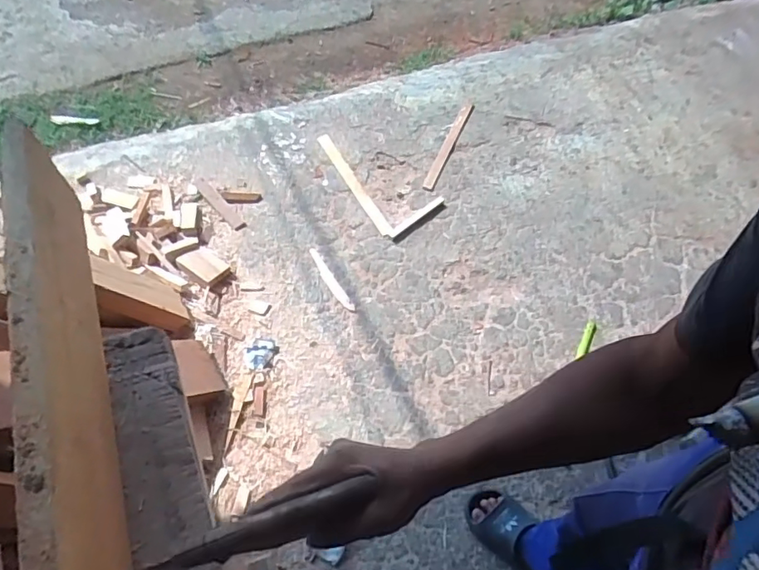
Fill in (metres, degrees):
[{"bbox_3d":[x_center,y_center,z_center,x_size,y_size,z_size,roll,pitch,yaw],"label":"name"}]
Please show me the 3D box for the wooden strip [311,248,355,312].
[{"bbox_3d":[-0.143,-0.018,1.575,0.036,0.017,0.229,-26,63,-19],"label":"wooden strip"}]

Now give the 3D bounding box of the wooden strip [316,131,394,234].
[{"bbox_3d":[-0.084,-0.338,1.765,0.039,0.027,0.454,-25,63,-19],"label":"wooden strip"}]

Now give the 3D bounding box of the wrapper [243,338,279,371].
[{"bbox_3d":[-0.315,0.184,1.423,0.076,0.018,0.091,18,58,7],"label":"wrapper"}]

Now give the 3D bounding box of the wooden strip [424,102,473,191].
[{"bbox_3d":[0.244,-0.496,1.878,0.040,0.020,0.438,21,59,9],"label":"wooden strip"}]

